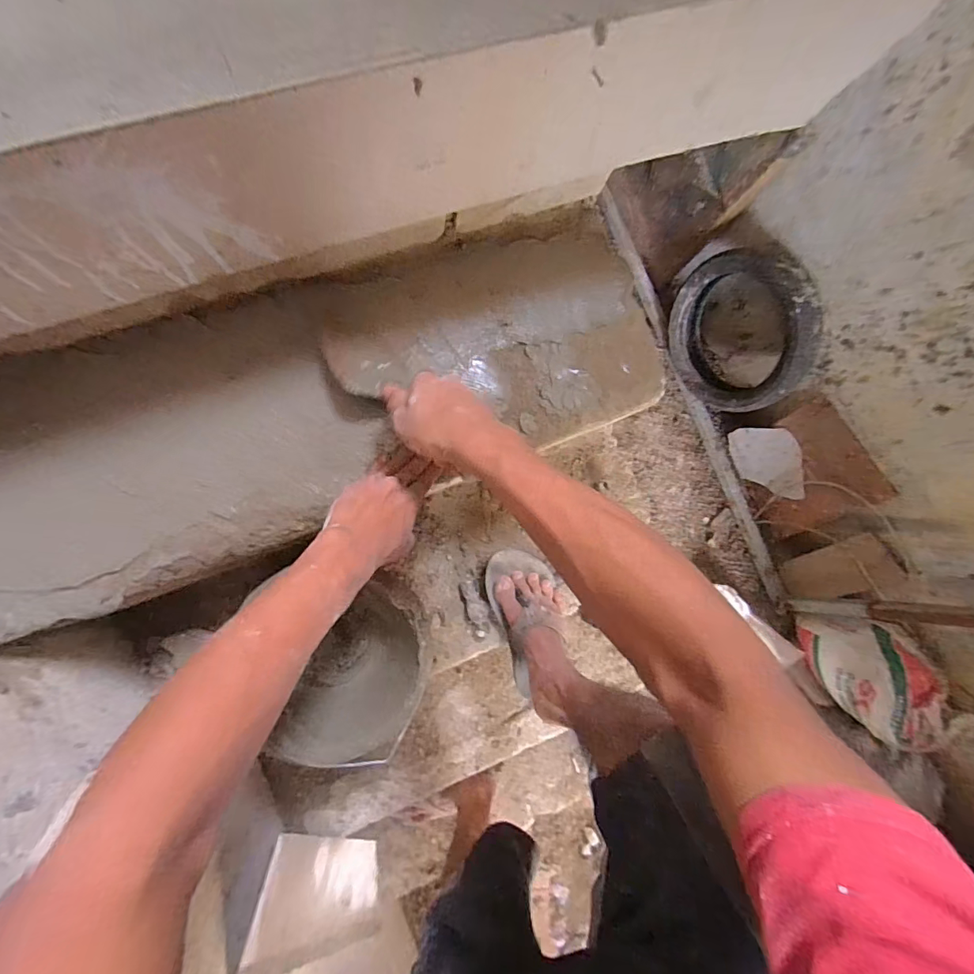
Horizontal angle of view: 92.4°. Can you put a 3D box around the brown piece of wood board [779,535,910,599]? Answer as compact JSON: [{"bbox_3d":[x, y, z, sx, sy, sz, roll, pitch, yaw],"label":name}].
[{"bbox_3d":[1.082,0.261,1.456,0.021,0.328,0.153,-10,72,-26],"label":"brown piece of wood board"}]

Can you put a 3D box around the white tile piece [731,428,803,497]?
[{"bbox_3d":[0.944,-0.082,1.581,0.012,0.212,0.236,-17,101,-39],"label":"white tile piece"}]

